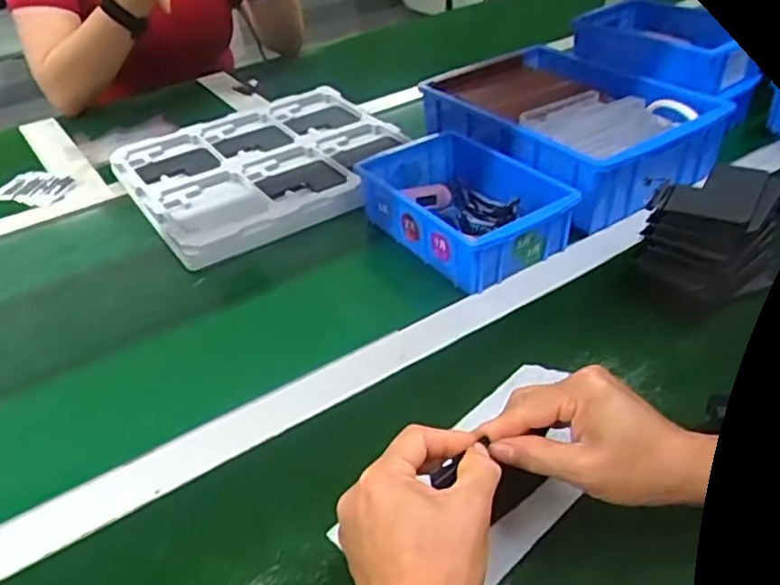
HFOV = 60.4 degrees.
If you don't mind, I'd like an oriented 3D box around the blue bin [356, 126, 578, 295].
[{"bbox_3d":[0.083,-0.094,0.710,0.165,0.071,0.212,-25,42,-25],"label":"blue bin"}]

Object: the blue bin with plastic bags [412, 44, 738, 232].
[{"bbox_3d":[0.198,-0.196,0.811,0.223,0.096,0.326,-28,43,-27],"label":"blue bin with plastic bags"}]

